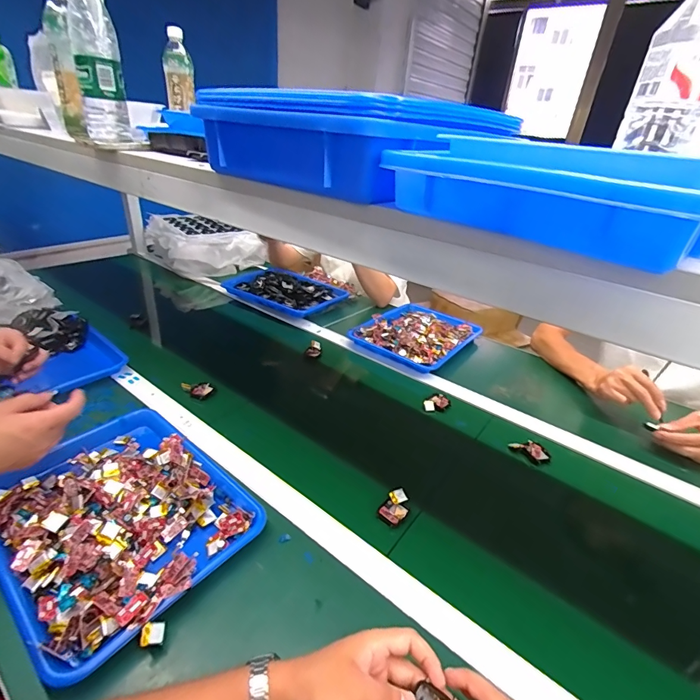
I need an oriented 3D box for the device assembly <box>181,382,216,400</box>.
[{"bbox_3d":[-0.298,0.081,0.771,0.062,0.024,0.029,2,29,-6],"label":"device assembly"}]

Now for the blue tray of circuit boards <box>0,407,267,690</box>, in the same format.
[{"bbox_3d":[-0.302,0.205,0.516,0.340,0.044,0.255,26,35,33],"label":"blue tray of circuit boards"}]

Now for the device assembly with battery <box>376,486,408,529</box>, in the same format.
[{"bbox_3d":[0.066,0.225,0.566,0.036,0.019,0.055,22,33,28],"label":"device assembly with battery"}]

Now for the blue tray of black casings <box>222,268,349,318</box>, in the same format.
[{"bbox_3d":[-0.221,-0.194,1.224,0.383,0.038,0.218,22,33,28],"label":"blue tray of black casings"}]

